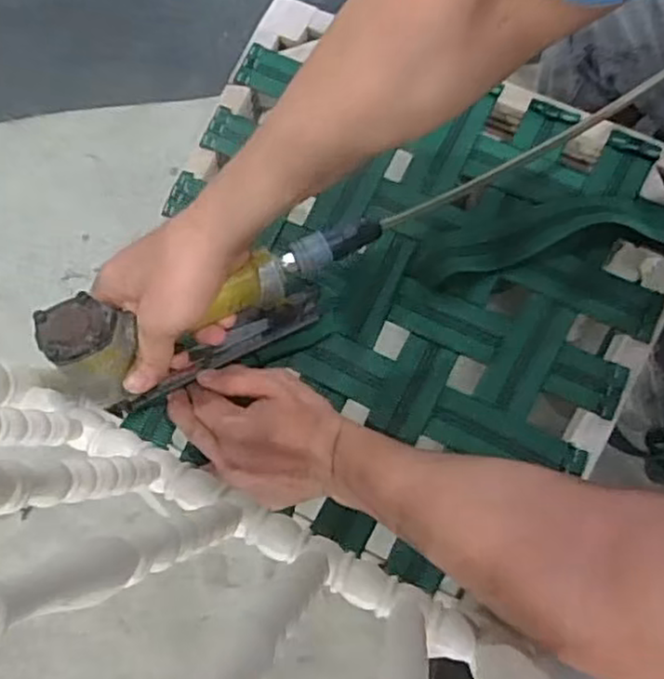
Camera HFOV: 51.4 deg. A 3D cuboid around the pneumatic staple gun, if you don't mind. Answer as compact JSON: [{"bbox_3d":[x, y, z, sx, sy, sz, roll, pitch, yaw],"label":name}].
[{"bbox_3d":[-0.086,-0.016,0.534,0.249,0.113,0.056,-21,72,-19],"label":"pneumatic staple gun"}]

